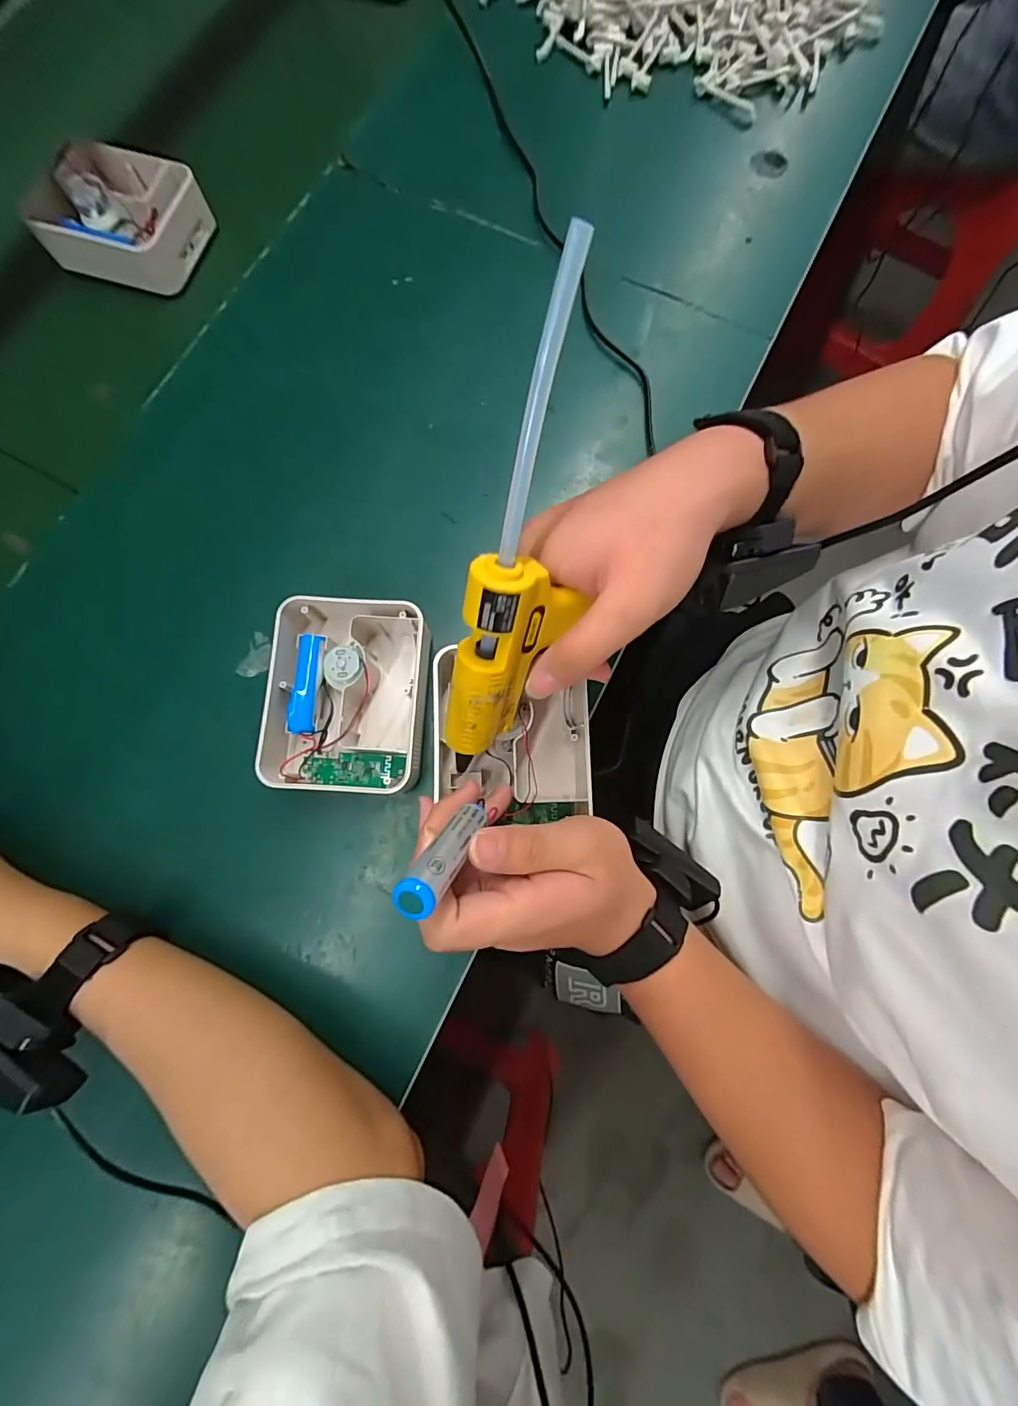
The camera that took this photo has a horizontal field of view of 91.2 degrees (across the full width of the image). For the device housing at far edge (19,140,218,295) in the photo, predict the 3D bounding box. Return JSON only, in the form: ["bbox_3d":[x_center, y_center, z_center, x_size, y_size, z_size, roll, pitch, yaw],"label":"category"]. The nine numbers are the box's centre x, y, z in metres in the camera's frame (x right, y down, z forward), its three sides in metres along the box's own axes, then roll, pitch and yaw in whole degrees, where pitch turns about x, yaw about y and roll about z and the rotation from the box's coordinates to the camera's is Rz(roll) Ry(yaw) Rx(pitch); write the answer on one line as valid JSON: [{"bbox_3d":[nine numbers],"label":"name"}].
[{"bbox_3d":[-0.334,-0.427,0.437,0.124,0.044,0.100,14,78,4],"label":"device housing at far edge"}]

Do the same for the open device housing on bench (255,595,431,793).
[{"bbox_3d":[-0.111,-0.005,0.343,0.102,0.048,0.127,5,78,3],"label":"open device housing on bench"}]

